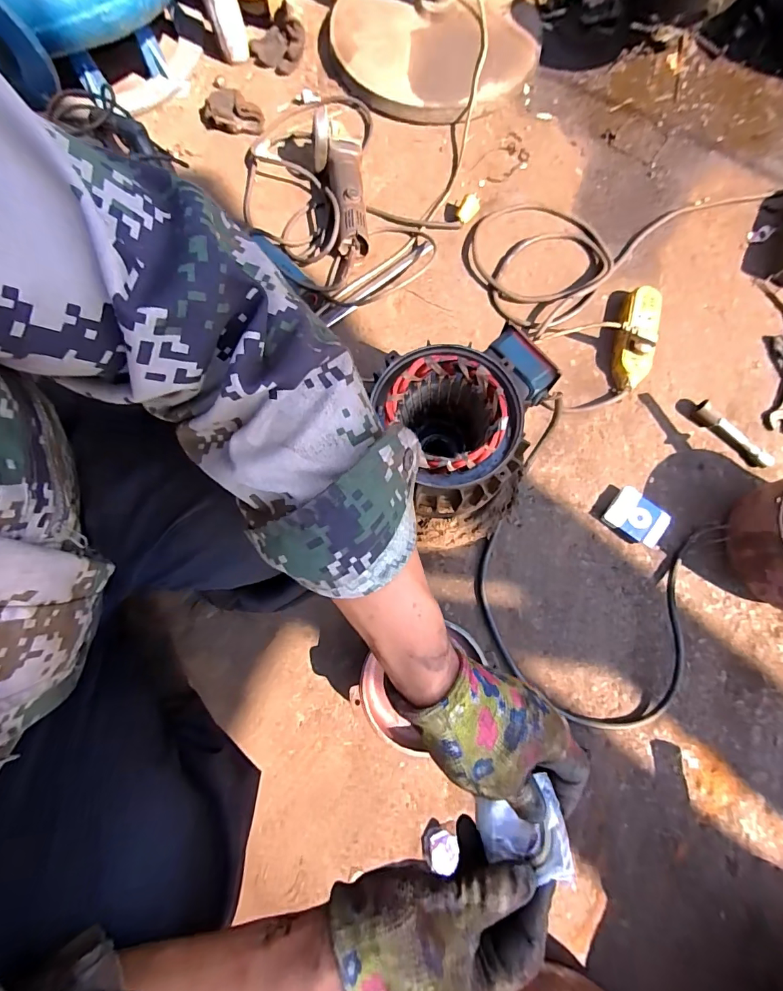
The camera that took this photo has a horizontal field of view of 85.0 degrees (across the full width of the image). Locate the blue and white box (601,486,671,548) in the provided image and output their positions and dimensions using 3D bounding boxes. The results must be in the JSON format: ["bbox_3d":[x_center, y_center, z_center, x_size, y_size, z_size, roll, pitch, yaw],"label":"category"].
[{"bbox_3d":[0.392,0.034,0.685,0.083,0.028,0.073,38,82,8],"label":"blue and white box"}]

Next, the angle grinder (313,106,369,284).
[{"bbox_3d":[-0.095,-0.580,0.822,0.092,0.074,0.302,-6,79,0],"label":"angle grinder"}]

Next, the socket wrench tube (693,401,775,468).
[{"bbox_3d":[0.571,-0.099,0.712,0.149,0.034,0.025,40,82,8],"label":"socket wrench tube"}]

